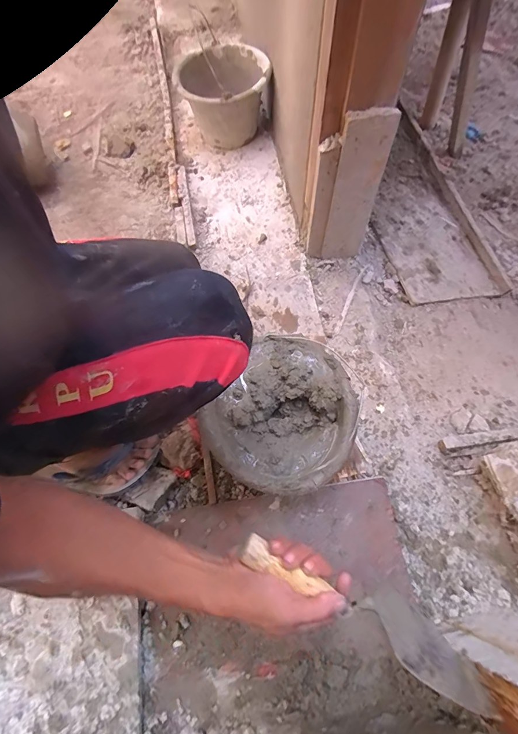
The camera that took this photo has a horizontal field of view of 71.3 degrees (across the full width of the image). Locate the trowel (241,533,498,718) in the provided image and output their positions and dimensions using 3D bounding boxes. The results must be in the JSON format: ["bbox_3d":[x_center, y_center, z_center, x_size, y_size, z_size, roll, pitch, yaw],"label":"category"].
[{"bbox_3d":[0.119,0.256,0.381,0.292,0.059,0.066,29,62,4],"label":"trowel"}]

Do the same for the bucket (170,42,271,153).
[{"bbox_3d":[-0.096,-0.723,0.998,0.243,0.164,0.238,-5,65,-3],"label":"bucket"}]

